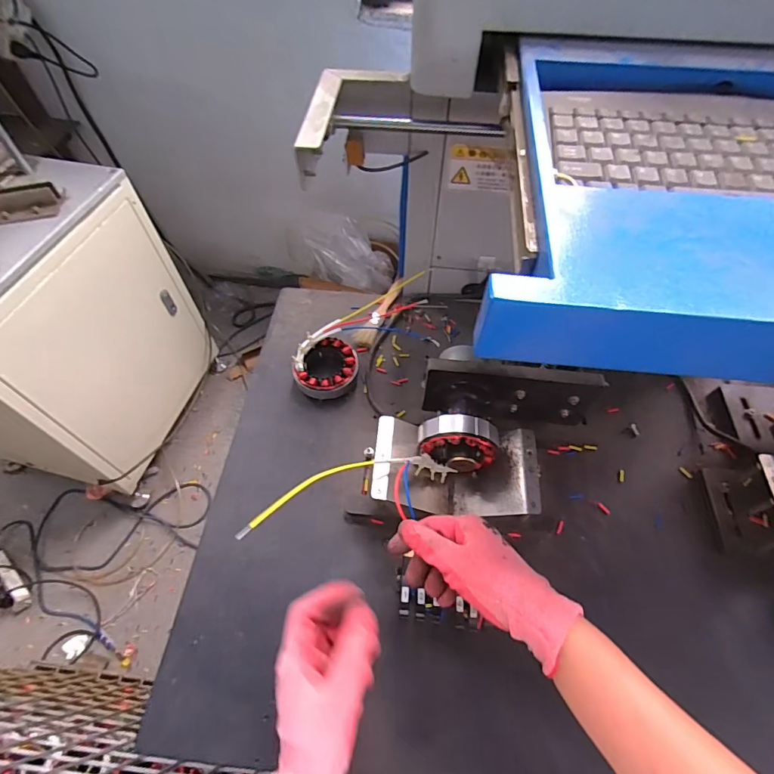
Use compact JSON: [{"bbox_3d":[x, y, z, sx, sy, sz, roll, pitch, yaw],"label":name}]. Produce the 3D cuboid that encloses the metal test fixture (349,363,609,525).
[{"bbox_3d":[0.093,0.063,0.505,0.260,0.127,0.180,6,58,3],"label":"metal test fixture"}]

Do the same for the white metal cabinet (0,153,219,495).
[{"bbox_3d":[-0.907,-0.160,1.136,0.533,0.660,0.558,14,59,9],"label":"white metal cabinet"}]

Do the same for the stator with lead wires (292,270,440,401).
[{"bbox_3d":[-0.034,-0.077,0.640,0.241,0.049,0.125,-31,63,-18],"label":"stator with lead wires"}]

